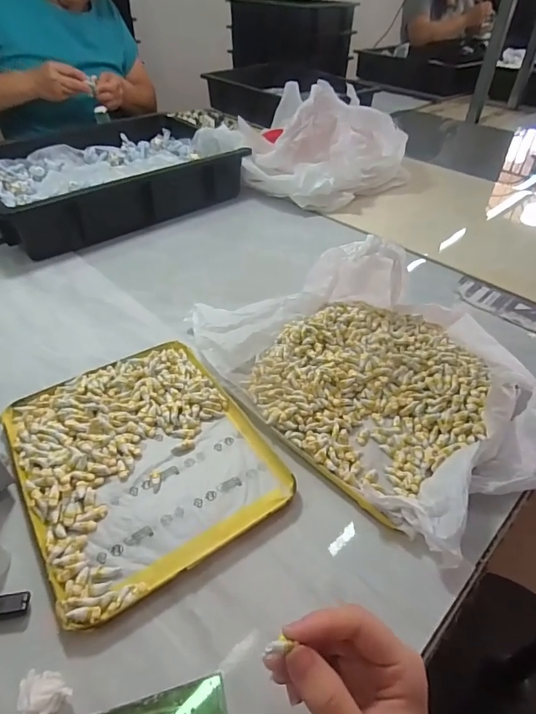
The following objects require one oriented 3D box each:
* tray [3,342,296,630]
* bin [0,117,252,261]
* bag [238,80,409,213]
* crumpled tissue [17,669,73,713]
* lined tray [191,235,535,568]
[{"bbox_3d":[-0.119,0.084,0.404,0.200,0.016,0.241,-25,48,-25],"label":"tray"},{"bbox_3d":[-0.297,-0.351,0.802,0.451,0.084,0.310,-30,51,-29],"label":"bin"},{"bbox_3d":[0.113,-0.429,0.837,0.247,0.148,0.294,27,48,26],"label":"bag"},{"bbox_3d":[-0.142,0.211,0.269,0.027,0.015,0.024,28,49,27],"label":"crumpled tissue"},{"bbox_3d":[0.115,-0.014,0.457,0.280,0.086,0.389,-26,49,-26],"label":"lined tray"}]

